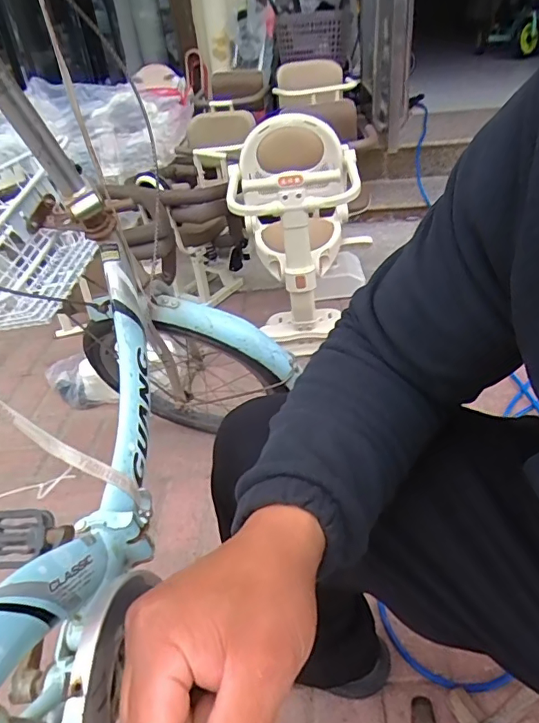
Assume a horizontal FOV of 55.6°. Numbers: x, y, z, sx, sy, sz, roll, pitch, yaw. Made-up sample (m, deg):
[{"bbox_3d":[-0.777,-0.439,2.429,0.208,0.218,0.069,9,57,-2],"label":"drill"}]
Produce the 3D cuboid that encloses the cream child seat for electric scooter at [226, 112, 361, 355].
[{"bbox_3d":[0.071,-0.362,1.371,0.305,0.523,0.484,-2,36,6],"label":"cream child seat for electric scooter"}]

